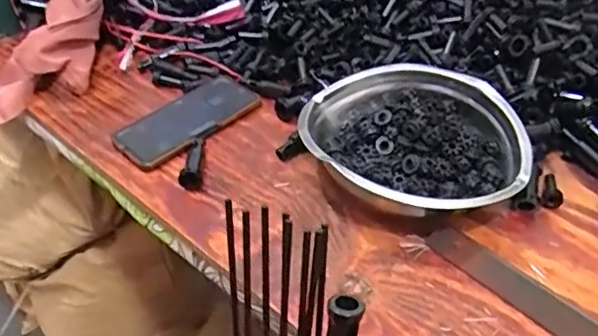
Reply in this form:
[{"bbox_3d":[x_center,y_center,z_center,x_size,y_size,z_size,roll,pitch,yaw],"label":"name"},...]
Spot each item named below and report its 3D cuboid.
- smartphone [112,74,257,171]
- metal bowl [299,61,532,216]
[{"bbox_3d":[-0.125,-0.057,0.649,0.074,0.006,0.164,31,53,32],"label":"smartphone"},{"bbox_3d":[0.109,-0.026,0.561,0.221,0.056,0.185,19,48,23],"label":"metal bowl"}]

